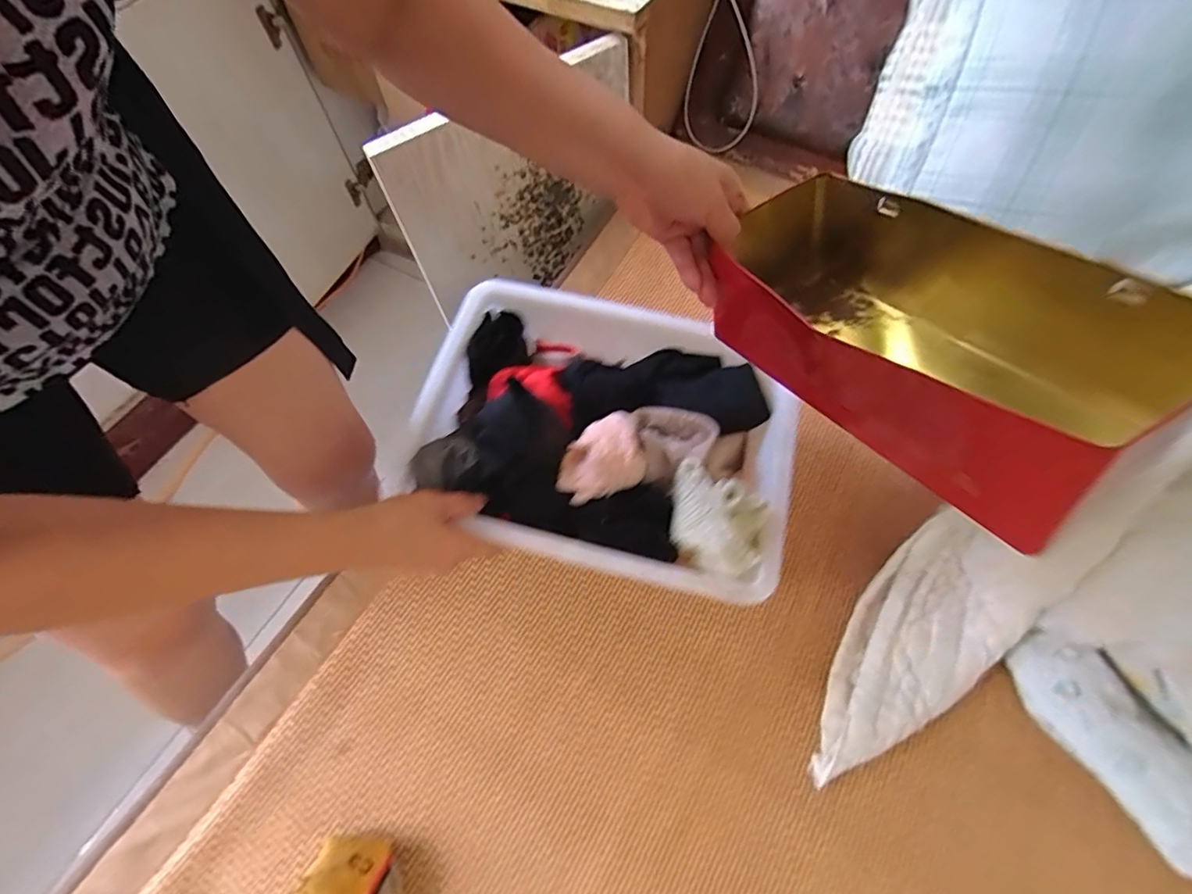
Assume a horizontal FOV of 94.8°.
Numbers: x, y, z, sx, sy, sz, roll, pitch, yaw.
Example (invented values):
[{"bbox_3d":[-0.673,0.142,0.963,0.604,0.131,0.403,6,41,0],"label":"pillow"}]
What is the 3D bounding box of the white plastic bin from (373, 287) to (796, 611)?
[{"bbox_3d":[0.005,-0.021,0.547,0.365,0.070,0.278,14,62,6],"label":"white plastic bin"}]

